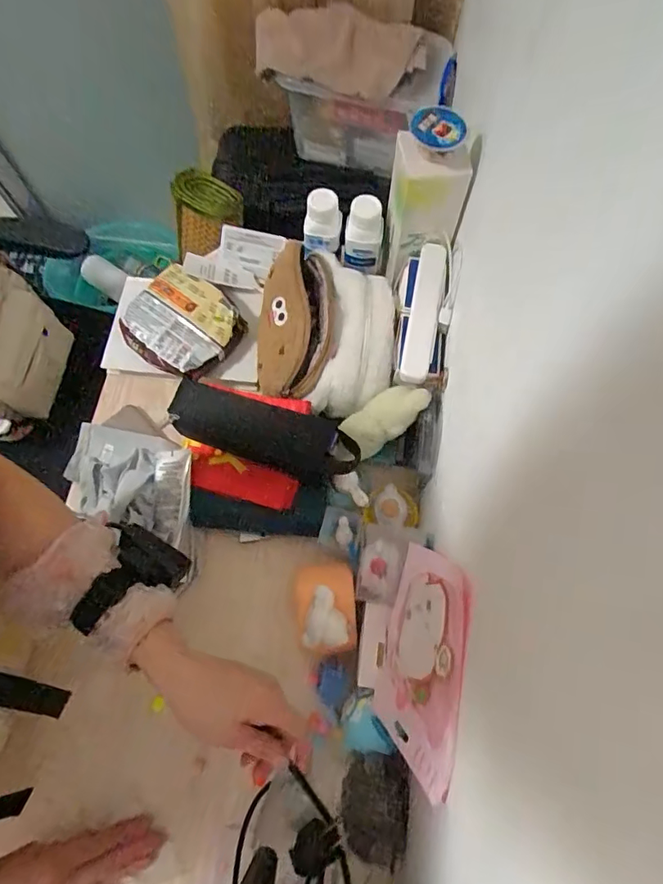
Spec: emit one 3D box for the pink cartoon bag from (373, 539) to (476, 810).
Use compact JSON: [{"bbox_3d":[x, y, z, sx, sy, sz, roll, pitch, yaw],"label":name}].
[{"bbox_3d":[0.081,0.182,0.430,0.018,0.140,0.161,17,82,-14],"label":"pink cartoon bag"}]

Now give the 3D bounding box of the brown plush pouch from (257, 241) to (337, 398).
[{"bbox_3d":[-0.047,-0.152,0.632,0.099,0.075,0.190,1,70,0],"label":"brown plush pouch"}]

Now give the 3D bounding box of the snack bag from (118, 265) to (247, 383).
[{"bbox_3d":[-0.198,-0.157,0.662,0.151,0.036,0.129,35,74,11],"label":"snack bag"}]

